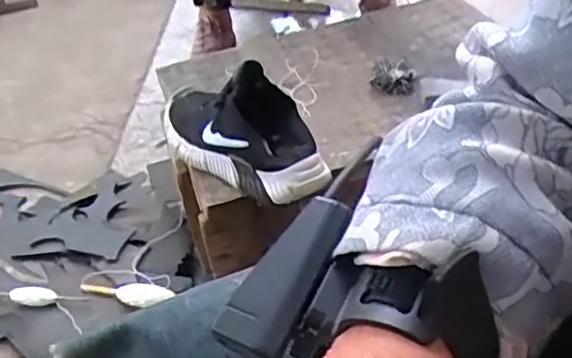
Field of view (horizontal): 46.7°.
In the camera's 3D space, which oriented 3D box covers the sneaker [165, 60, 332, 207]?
[{"bbox_3d":[-0.054,-0.065,0.753,0.096,0.104,0.246,-35,47,-31],"label":"sneaker"}]

